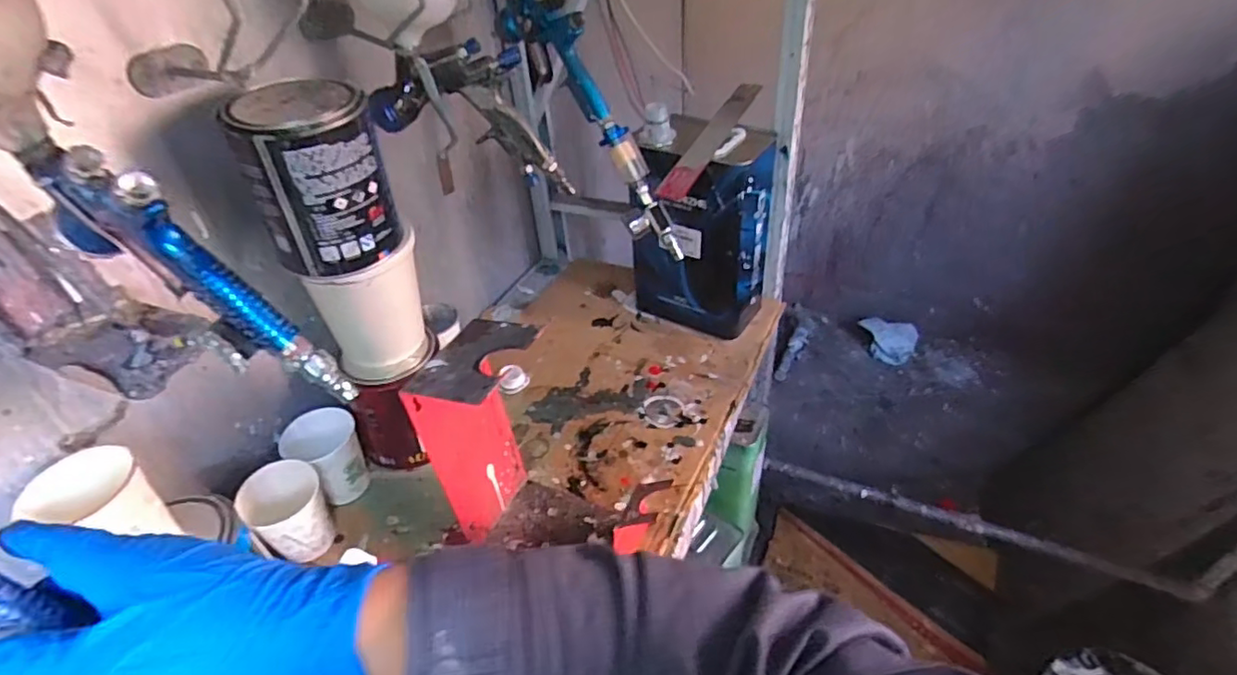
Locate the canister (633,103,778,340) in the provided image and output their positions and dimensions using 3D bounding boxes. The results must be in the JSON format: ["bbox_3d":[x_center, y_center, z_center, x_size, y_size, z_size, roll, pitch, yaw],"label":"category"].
[{"bbox_3d":[0.110,-0.150,0.825,0.166,0.257,0.119,15,44,21],"label":"canister"}]

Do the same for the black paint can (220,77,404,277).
[{"bbox_3d":[-0.242,-0.130,0.516,0.102,0.136,0.090,-19,43,-17],"label":"black paint can"}]

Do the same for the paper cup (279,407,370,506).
[{"bbox_3d":[-0.301,0.123,0.648,0.067,0.080,0.065,-2,40,2],"label":"paper cup"}]

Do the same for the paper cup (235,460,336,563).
[{"bbox_3d":[-0.312,0.168,0.596,0.060,0.081,0.069,29,50,33],"label":"paper cup"}]

